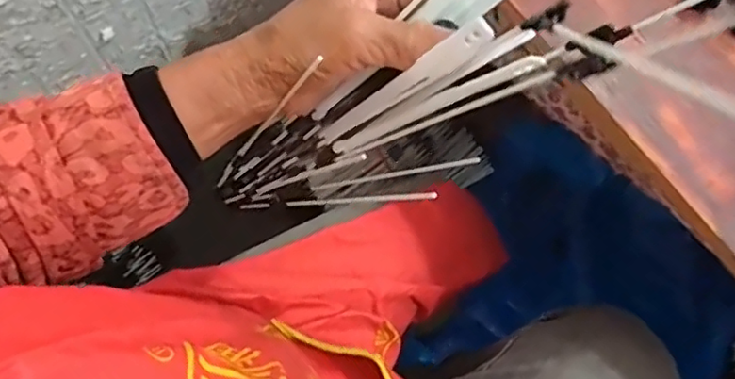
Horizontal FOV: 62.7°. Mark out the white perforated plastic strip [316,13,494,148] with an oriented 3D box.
[{"bbox_3d":[0.014,-0.050,0.309,0.015,0.135,0.008,12,68,-32],"label":"white perforated plastic strip"}]

